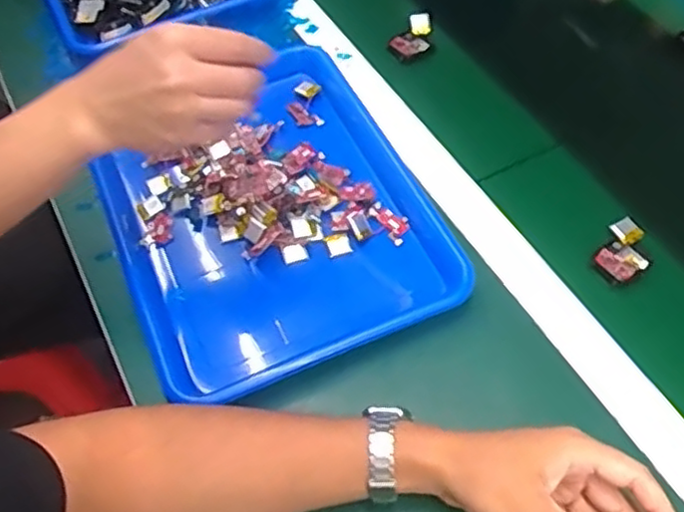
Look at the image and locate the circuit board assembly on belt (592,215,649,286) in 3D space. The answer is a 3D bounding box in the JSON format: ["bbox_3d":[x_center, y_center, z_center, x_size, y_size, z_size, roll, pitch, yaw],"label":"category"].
[{"bbox_3d":[0.233,-0.004,0.574,0.050,0.015,0.041,-38,63,-21],"label":"circuit board assembly on belt"}]

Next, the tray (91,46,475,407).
[{"bbox_3d":[-0.065,-0.041,0.612,0.261,0.044,0.325,-22,58,-12],"label":"tray"}]

